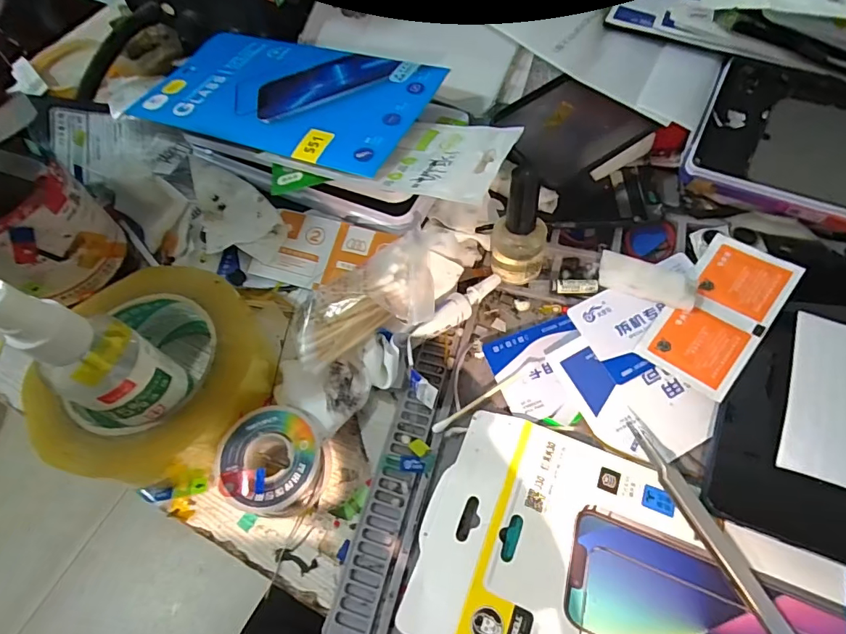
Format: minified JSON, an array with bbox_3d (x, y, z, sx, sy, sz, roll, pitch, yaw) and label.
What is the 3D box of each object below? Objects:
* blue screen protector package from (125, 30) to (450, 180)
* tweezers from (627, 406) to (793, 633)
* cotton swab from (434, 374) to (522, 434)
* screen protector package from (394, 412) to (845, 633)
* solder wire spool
[{"bbox_3d":[-0.101,-0.162,0.337,0.211,0.007,0.118,19,62,20],"label":"blue screen protector package"},{"bbox_3d":[0.146,0.117,0.219,0.013,0.008,0.156,-22,63,-9],"label":"tweezers"},{"bbox_3d":[0.032,0.049,0.272,0.061,0.004,0.005,-31,64,-13],"label":"cotton swab"},{"bbox_3d":[0.113,0.136,0.219,0.230,0.011,0.121,21,65,14],"label":"screen protector package"},{"bbox_3d":[-0.080,0.079,0.255,0.052,0.033,0.052,-1,62,2],"label":"solder wire spool"}]

